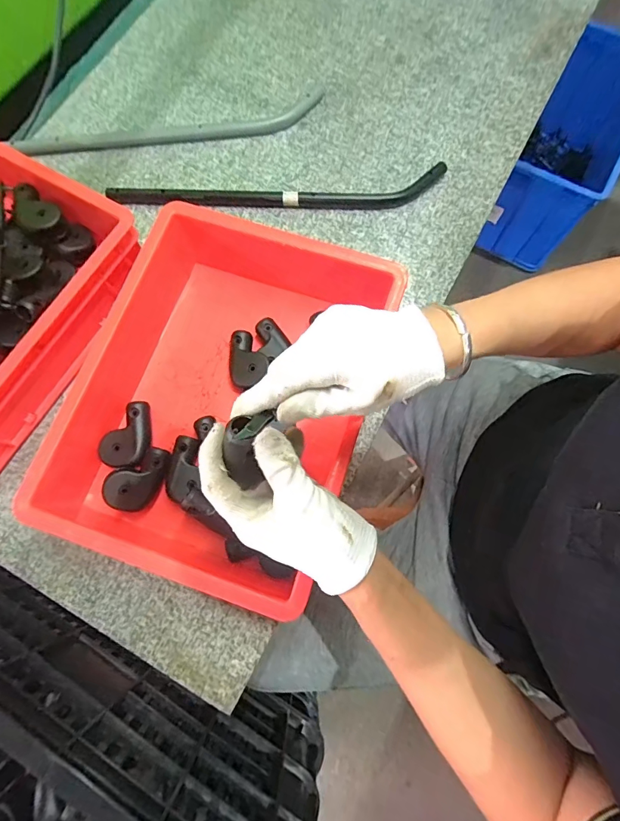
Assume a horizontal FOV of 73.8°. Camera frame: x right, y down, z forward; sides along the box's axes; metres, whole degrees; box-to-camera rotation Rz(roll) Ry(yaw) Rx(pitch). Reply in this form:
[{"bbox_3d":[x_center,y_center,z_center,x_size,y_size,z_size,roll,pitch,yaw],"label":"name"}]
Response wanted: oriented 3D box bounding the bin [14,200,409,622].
[{"bbox_3d":[-0.094,-0.020,0.421,0.283,0.083,0.338,18,76,6],"label":"bin"}]

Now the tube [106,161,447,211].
[{"bbox_3d":[-0.042,-0.279,0.536,0.430,0.016,0.049,-3,75,0],"label":"tube"}]

